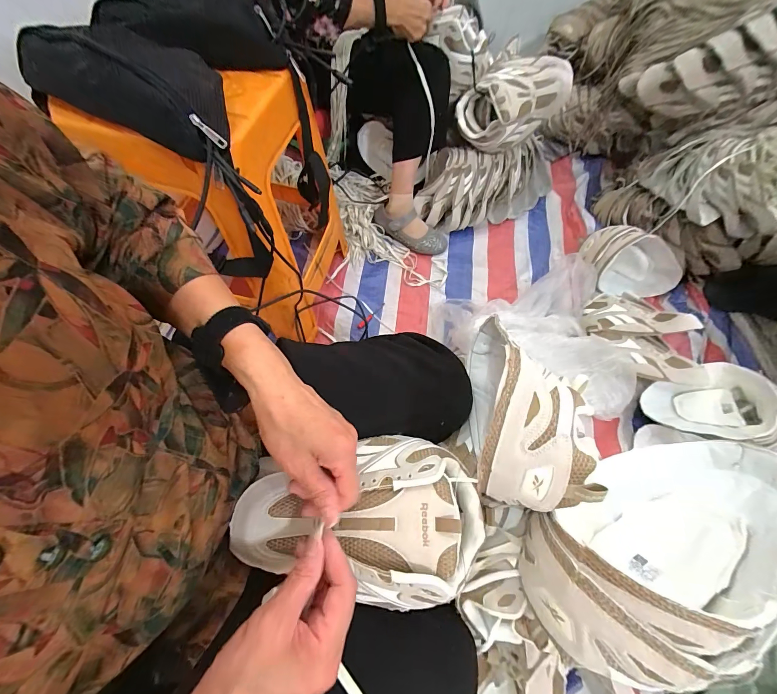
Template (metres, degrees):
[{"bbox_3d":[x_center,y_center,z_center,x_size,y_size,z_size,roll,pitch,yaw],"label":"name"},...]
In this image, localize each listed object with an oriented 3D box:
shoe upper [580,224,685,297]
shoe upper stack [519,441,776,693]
[{"bbox_3d":[0.675,-0.234,0.942,0.272,0.166,0.121,10,64,2],"label":"shoe upper"},{"bbox_3d":[0.252,0.160,0.290,0.273,0.115,0.132,-23,67,-13],"label":"shoe upper stack"}]

